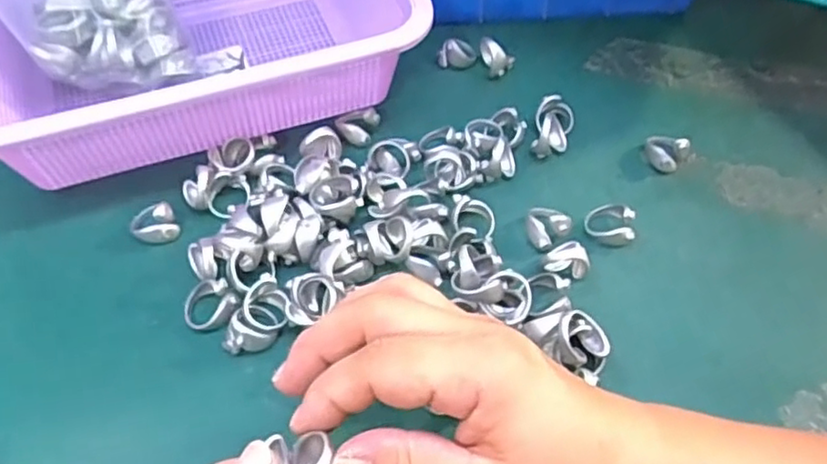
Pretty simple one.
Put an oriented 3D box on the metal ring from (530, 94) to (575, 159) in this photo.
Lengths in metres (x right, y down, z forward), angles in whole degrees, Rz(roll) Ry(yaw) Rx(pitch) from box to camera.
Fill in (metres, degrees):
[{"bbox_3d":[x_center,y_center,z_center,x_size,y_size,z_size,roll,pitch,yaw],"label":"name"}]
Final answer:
[{"bbox_3d":[0.085,-0.067,0.403,0.023,0.024,0.040,16,56,10],"label":"metal ring"}]

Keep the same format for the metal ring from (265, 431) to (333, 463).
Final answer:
[{"bbox_3d":[-0.036,0.077,0.219,0.019,0.016,0.023,-9,55,-7],"label":"metal ring"}]

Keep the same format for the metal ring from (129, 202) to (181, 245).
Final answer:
[{"bbox_3d":[-0.142,-0.004,0.359,0.025,0.019,0.014,-9,55,-7],"label":"metal ring"}]

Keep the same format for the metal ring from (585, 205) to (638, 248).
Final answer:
[{"bbox_3d":[0.109,-0.005,0.363,0.027,0.020,0.019,16,56,10],"label":"metal ring"}]

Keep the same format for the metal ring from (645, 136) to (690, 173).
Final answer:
[{"bbox_3d":[0.150,-0.048,0.395,0.024,0.018,0.017,24,58,15],"label":"metal ring"}]

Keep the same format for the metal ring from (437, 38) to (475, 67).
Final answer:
[{"bbox_3d":[0.030,-0.121,0.447,0.026,0.018,0.012,-15,56,-11],"label":"metal ring"}]

